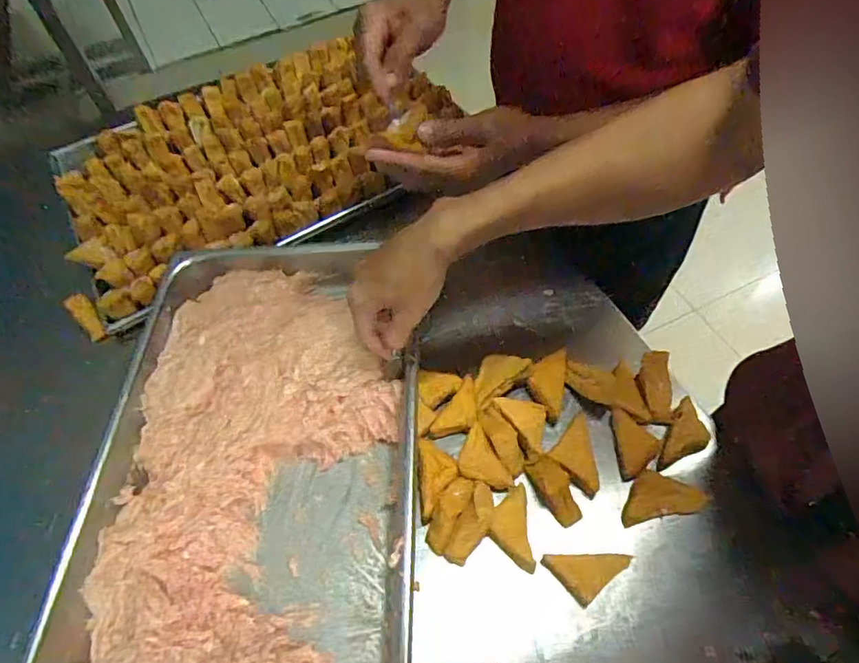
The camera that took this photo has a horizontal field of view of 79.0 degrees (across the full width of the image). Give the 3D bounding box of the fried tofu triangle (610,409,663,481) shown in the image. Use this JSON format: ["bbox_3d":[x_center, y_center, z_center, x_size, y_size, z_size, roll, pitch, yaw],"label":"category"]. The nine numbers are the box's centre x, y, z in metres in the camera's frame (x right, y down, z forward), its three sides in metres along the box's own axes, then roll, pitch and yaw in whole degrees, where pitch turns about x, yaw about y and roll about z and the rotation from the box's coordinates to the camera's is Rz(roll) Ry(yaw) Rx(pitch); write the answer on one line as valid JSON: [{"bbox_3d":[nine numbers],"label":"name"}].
[{"bbox_3d":[0.221,0.118,0.557,0.043,0.014,0.073,-2,58,3],"label":"fried tofu triangle"}]

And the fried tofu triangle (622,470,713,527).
[{"bbox_3d":[0.227,0.165,0.519,0.076,0.014,0.046,-12,70,6],"label":"fried tofu triangle"}]

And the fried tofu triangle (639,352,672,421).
[{"bbox_3d":[0.245,0.059,0.559,0.028,0.013,0.074,-7,90,0],"label":"fried tofu triangle"}]

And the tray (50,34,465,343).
[{"bbox_3d":[-0.297,-0.304,0.858,0.620,0.054,0.454,-30,60,-14],"label":"tray"}]

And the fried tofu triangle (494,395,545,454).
[{"bbox_3d":[0.095,0.093,0.554,0.058,0.011,0.048,14,60,13],"label":"fried tofu triangle"}]

